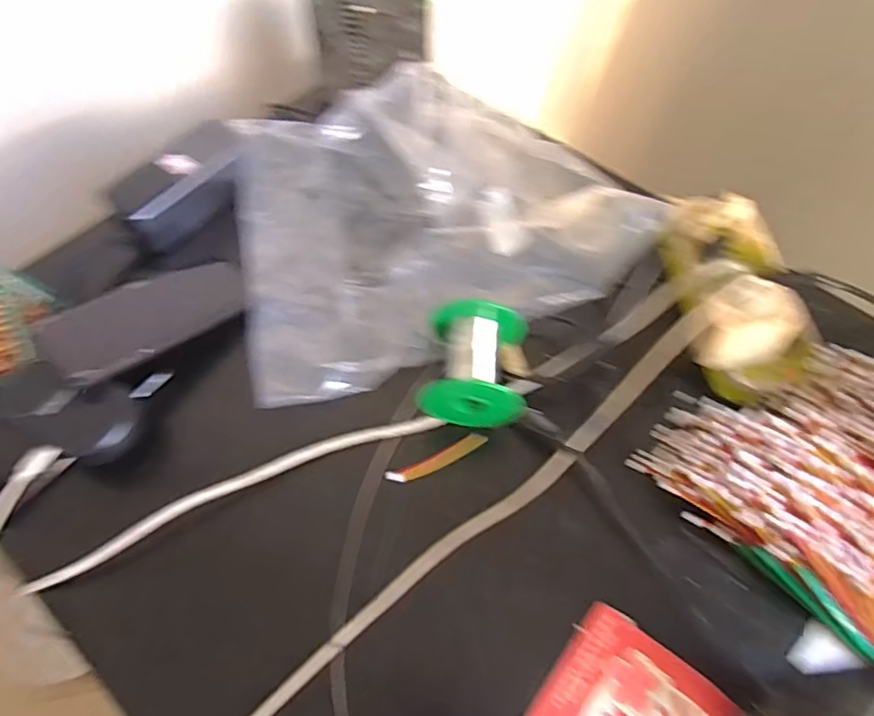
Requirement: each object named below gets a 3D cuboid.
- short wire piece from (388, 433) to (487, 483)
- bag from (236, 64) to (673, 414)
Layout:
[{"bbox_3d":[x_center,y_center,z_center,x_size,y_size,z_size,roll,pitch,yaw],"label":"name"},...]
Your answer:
[{"bbox_3d":[0.001,0.077,0.438,0.079,0.006,0.013,-24,64,-15],"label":"short wire piece"},{"bbox_3d":[-0.020,-0.134,0.512,0.343,0.084,0.274,-21,63,-13],"label":"bag"}]

